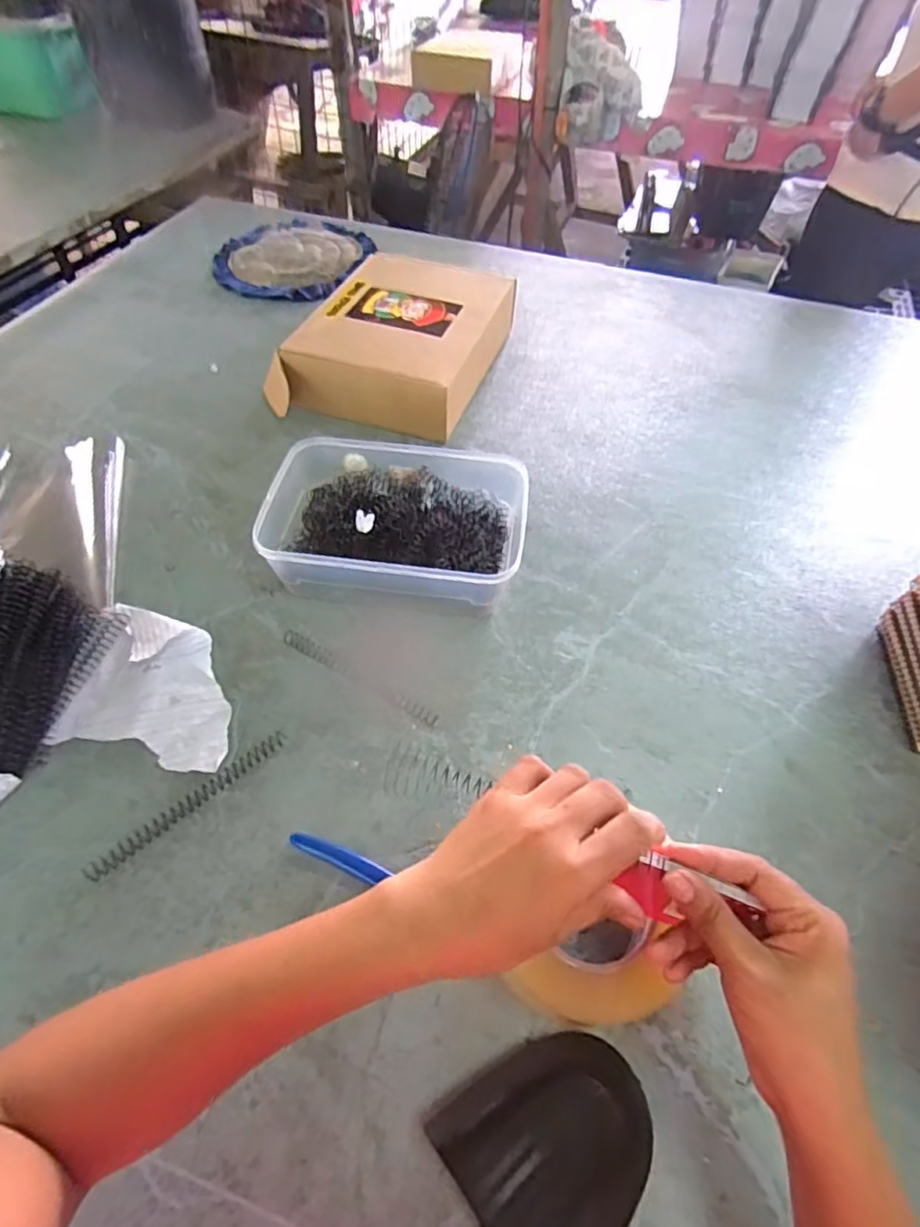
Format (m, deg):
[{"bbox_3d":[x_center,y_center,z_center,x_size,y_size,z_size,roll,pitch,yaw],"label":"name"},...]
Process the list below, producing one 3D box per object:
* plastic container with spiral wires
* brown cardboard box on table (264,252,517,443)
[{"bbox_3d":[-0.055,-0.089,0.580,0.228,0.069,0.179,7,53,3],"label":"plastic container with spiral wires"},{"bbox_3d":[-0.074,-0.332,0.754,0.212,0.082,0.299,17,54,11],"label":"brown cardboard box on table"}]

